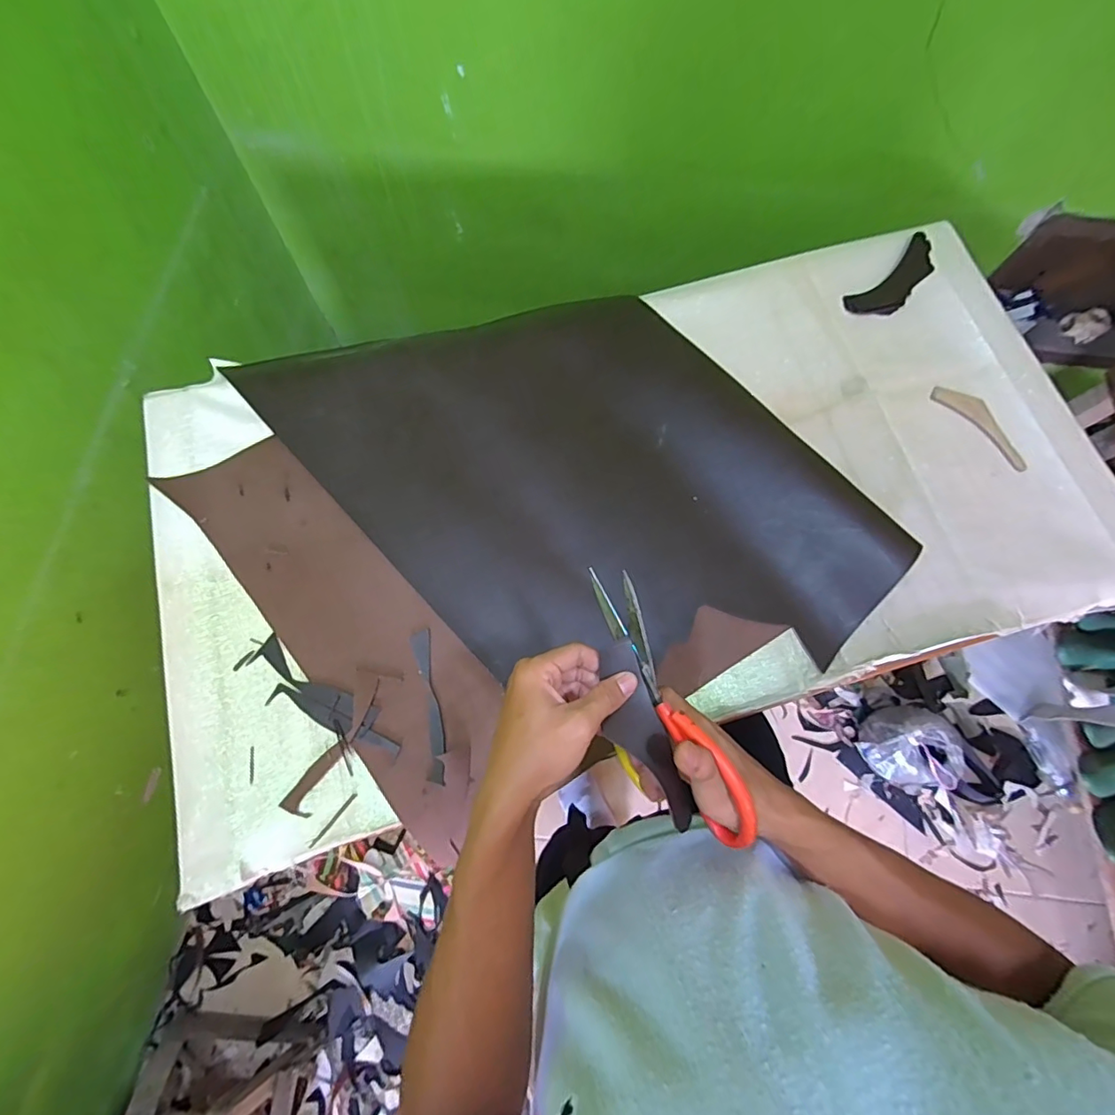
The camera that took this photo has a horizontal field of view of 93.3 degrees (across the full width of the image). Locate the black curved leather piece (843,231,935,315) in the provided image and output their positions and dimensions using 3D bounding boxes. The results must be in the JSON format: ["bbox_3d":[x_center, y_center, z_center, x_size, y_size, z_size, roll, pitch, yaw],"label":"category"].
[{"bbox_3d":[0.504,-0.411,0.782,0.172,0.010,0.063,-41,76,-8],"label":"black curved leather piece"}]

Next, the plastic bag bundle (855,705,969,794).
[{"bbox_3d":[0.800,0.432,1.187,0.175,0.161,0.169,11,72,2],"label":"plastic bag bundle"}]

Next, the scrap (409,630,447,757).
[{"bbox_3d":[-0.145,0.152,0.595,0.021,0.010,0.137,-13,74,-5],"label":"scrap"}]

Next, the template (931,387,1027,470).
[{"bbox_3d":[0.583,-0.183,0.720,0.046,0.011,0.151,-35,77,-11],"label":"template"}]

